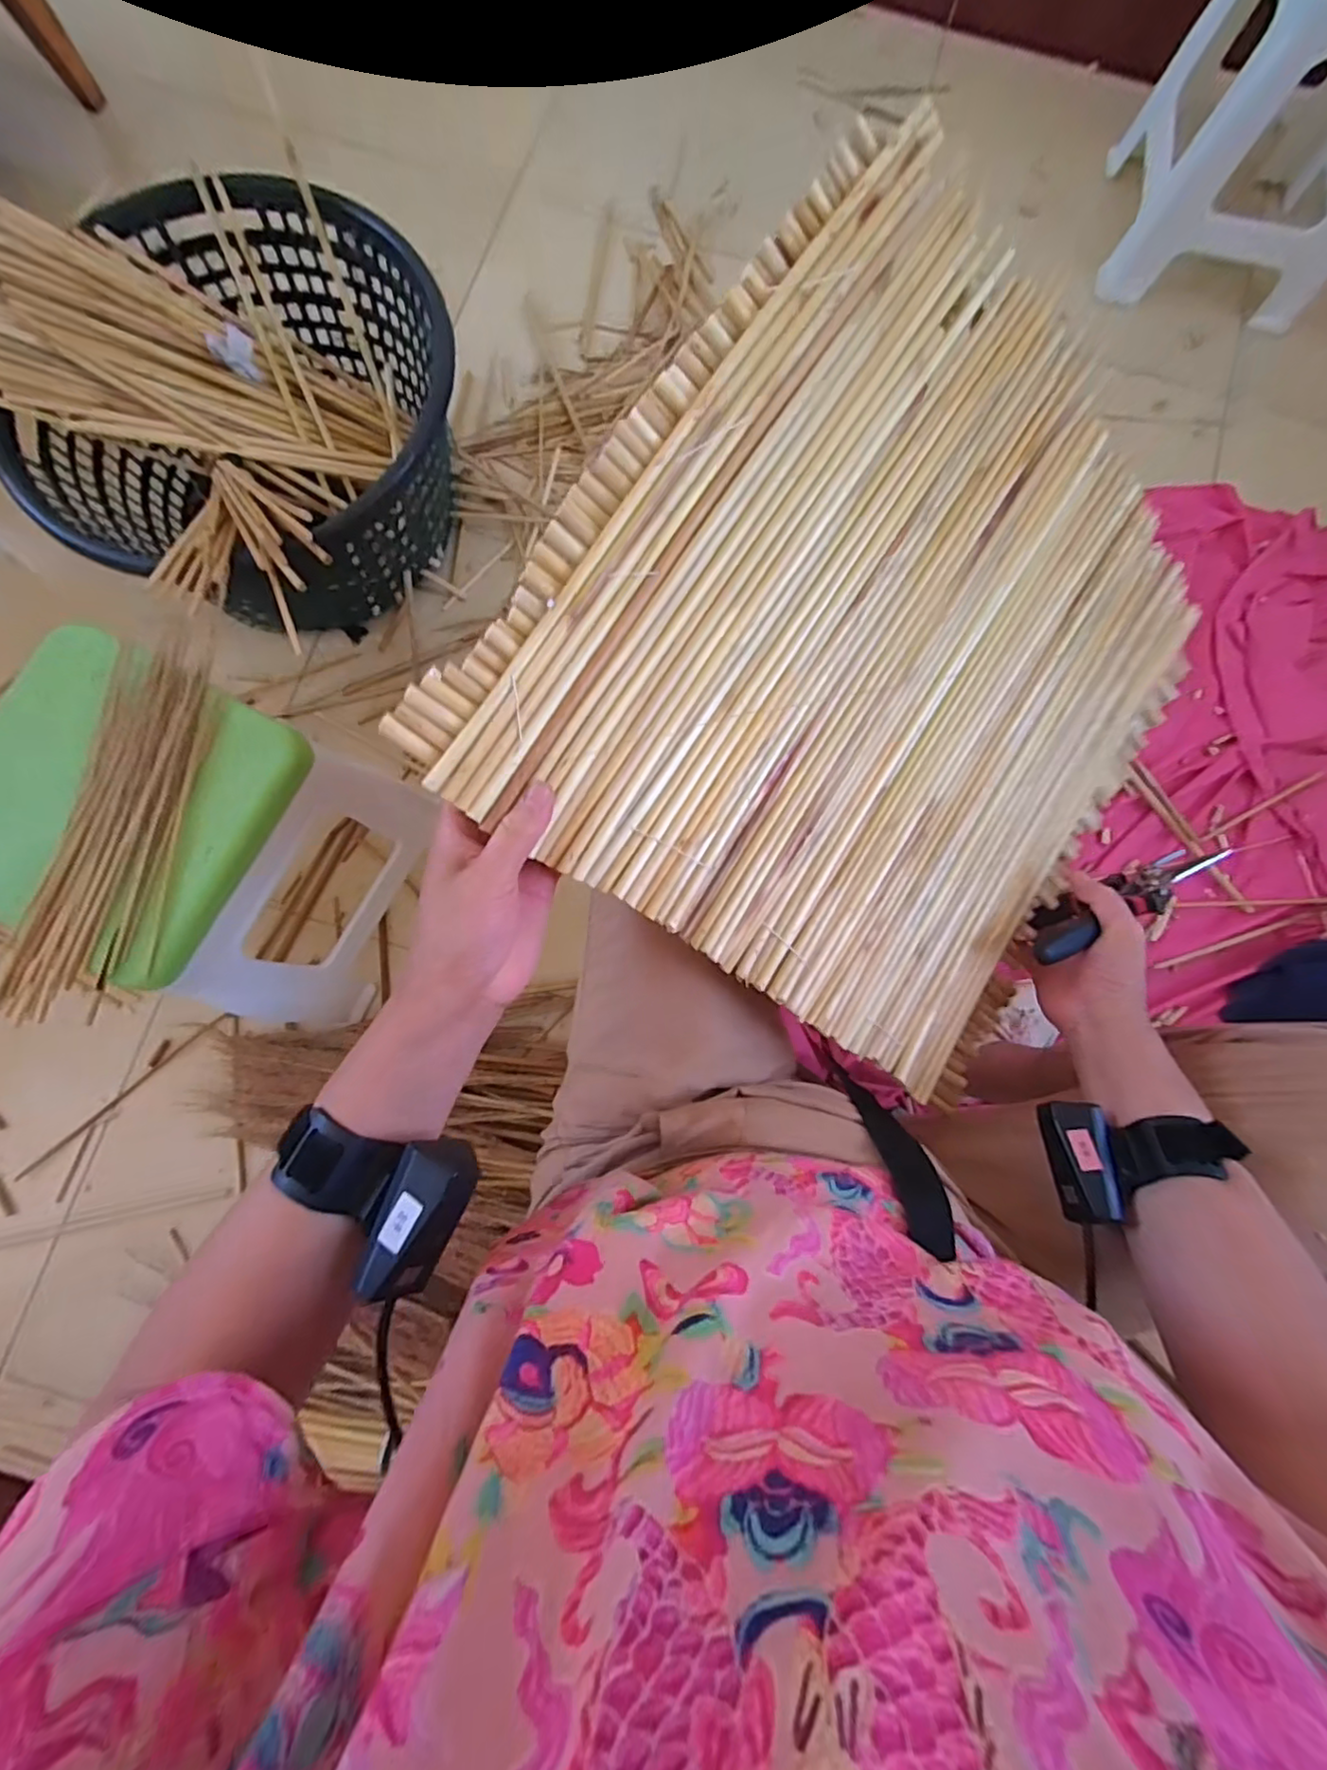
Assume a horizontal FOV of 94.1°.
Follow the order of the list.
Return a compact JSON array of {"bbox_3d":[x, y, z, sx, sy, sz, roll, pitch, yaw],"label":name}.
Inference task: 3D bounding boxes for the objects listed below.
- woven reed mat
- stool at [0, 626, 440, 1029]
[{"bbox_3d":[0.166,-0.141,0.414,0.454,0.017,0.468,36,82,-25],"label":"woven reed mat"},{"bbox_3d":[-0.480,-0.017,0.653,0.258,0.327,0.308,25,82,2],"label":"stool"}]

